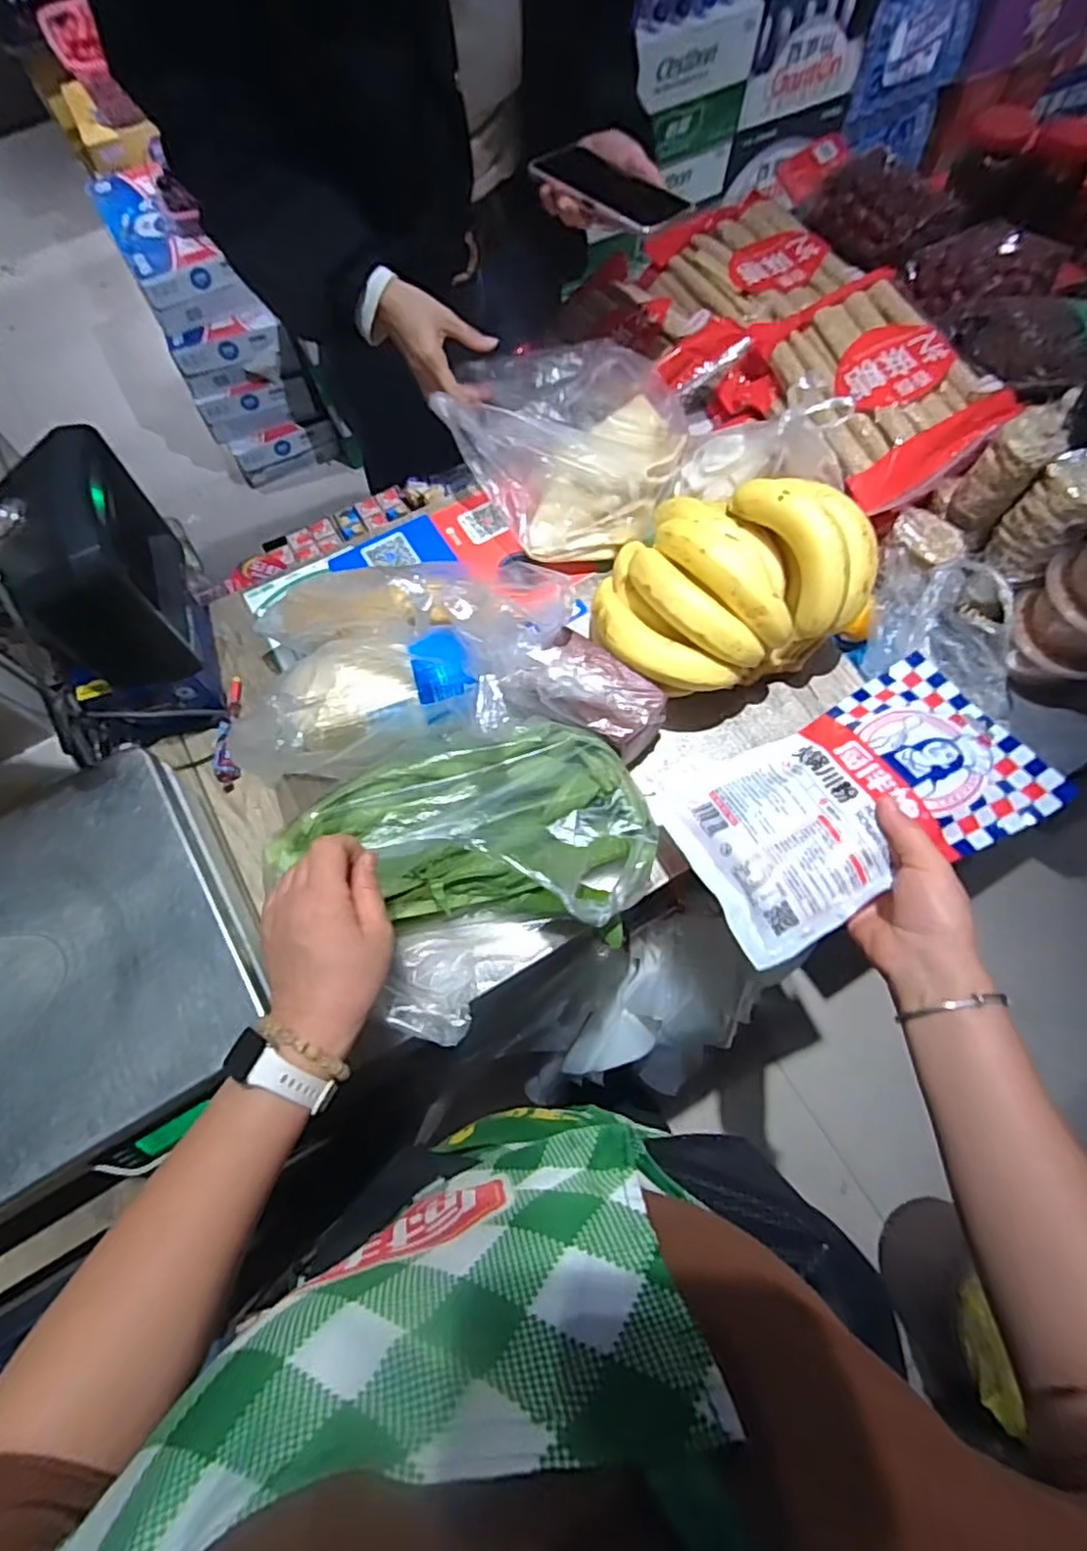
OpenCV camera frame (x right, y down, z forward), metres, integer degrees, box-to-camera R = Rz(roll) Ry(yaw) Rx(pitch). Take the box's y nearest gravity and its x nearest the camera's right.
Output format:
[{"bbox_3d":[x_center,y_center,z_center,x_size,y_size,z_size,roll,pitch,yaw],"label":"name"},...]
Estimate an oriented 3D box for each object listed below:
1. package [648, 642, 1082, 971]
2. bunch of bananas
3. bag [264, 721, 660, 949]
[{"bbox_3d":[0.232,0.020,0.512,0.253,0.029,0.155,-28,60,0],"label":"package"},{"bbox_3d":[0.153,-0.177,0.593,0.229,0.117,0.188,-25,71,-9],"label":"bunch of bananas"},{"bbox_3d":[-0.061,0.031,0.535,0.288,0.100,0.158,5,69,3],"label":"bag"}]

